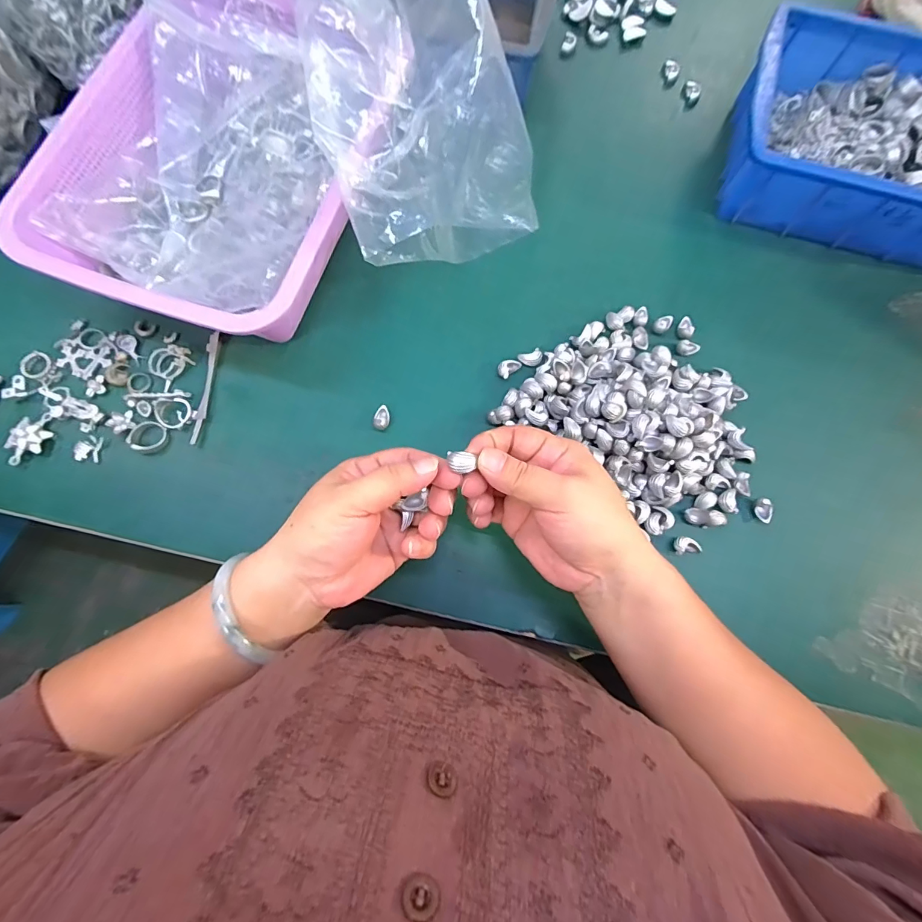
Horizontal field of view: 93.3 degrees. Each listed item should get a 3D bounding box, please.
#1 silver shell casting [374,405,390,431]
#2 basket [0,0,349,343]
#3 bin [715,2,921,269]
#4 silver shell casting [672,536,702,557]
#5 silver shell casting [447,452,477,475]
[{"bbox_3d":[-0.064,-0.036,0.355,0.011,0.011,0.021,14,76,3],"label":"silver shell casting"},{"bbox_3d":[-0.184,-0.241,0.364,0.219,0.088,0.297,19,78,2],"label":"basket"},{"bbox_3d":[0.371,-0.285,0.394,0.239,0.074,0.176,17,77,4],"label":"bin"},{"bbox_3d":[0.174,0.065,0.337,0.021,0.013,0.013,-9,76,-3],"label":"silver shell casting"},{"bbox_3d":[0.000,0.001,0.250,0.015,0.006,0.011,6,76,1],"label":"silver shell casting"}]

